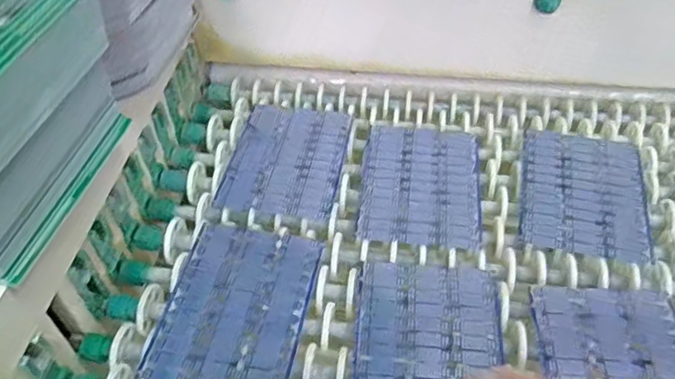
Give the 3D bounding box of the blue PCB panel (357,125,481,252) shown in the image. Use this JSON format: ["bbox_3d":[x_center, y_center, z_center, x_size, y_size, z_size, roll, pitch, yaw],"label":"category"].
[{"bbox_3d":[0.077,-0.008,0.531,0.102,0.004,0.145,6,48,7],"label":"blue PCB panel"}]

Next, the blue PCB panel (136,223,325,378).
[{"bbox_3d":[-0.076,0.088,0.445,0.104,0.005,0.140,8,49,8],"label":"blue PCB panel"}]

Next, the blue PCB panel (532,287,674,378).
[{"bbox_3d":[0.200,0.130,0.402,0.105,0.005,0.141,2,48,2],"label":"blue PCB panel"}]

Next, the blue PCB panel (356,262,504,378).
[{"bbox_3d":[0.068,0.113,0.419,0.104,0.004,0.142,5,48,4],"label":"blue PCB panel"}]

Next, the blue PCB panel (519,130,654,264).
[{"bbox_3d":[0.220,0.000,0.519,0.105,0.007,0.135,9,51,10],"label":"blue PCB panel"}]

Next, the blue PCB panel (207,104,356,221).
[{"bbox_3d":[-0.047,-0.029,0.556,0.105,0.008,0.135,7,52,9],"label":"blue PCB panel"}]

